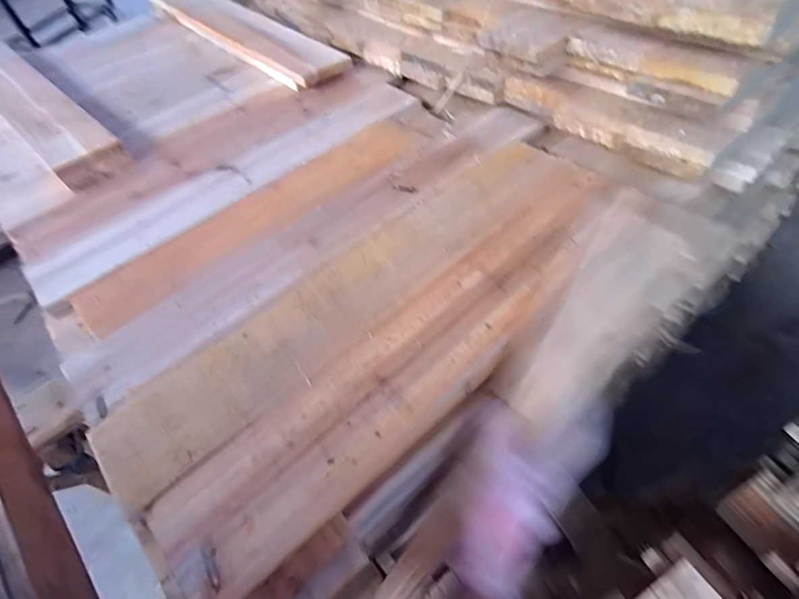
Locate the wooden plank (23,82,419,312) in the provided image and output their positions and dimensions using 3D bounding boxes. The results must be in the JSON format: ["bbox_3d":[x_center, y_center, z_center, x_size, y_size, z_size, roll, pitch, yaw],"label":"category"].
[{"bbox_3d":[-0.183,-0.149,0.535,0.484,0.017,0.080,-37,56,-23],"label":"wooden plank"}]

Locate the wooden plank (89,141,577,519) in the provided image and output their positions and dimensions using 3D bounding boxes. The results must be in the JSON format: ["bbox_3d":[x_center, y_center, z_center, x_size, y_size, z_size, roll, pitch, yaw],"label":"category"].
[{"bbox_3d":[-0.026,-0.019,0.405,0.484,0.015,0.092,-37,57,-22],"label":"wooden plank"}]

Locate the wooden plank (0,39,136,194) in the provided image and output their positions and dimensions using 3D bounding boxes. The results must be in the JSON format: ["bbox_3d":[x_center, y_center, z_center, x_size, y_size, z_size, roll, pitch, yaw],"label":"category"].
[{"bbox_3d":[-0.548,-0.288,0.658,0.495,0.045,0.095,35,61,29],"label":"wooden plank"}]

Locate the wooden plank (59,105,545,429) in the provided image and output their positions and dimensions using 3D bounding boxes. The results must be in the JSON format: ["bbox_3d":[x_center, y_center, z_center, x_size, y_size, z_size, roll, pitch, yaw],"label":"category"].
[{"bbox_3d":[-0.059,-0.076,0.449,0.531,0.011,0.076,-37,57,-23],"label":"wooden plank"}]

